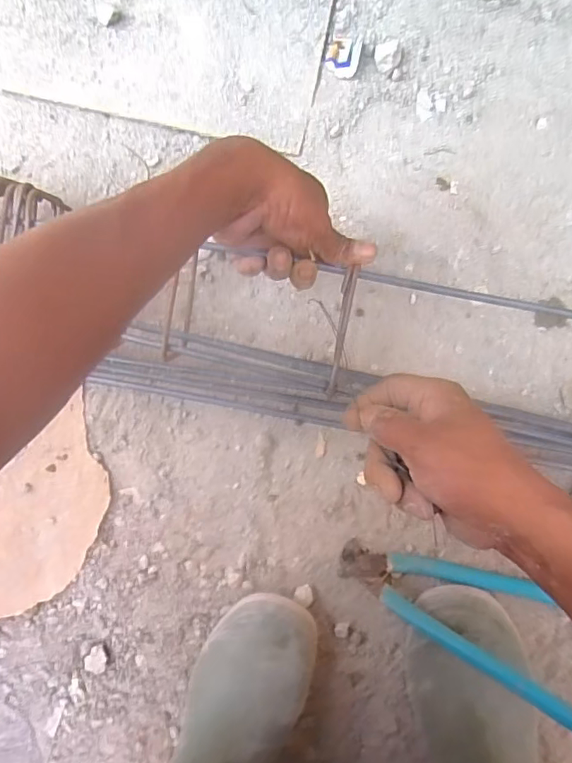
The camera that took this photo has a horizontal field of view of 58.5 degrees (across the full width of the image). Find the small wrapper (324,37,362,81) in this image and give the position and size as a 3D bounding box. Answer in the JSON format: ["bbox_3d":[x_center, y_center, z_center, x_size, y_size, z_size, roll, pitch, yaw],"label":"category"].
[{"bbox_3d":[0.053,-0.298,0.468,0.030,0.008,0.034,18,93,7],"label":"small wrapper"}]

